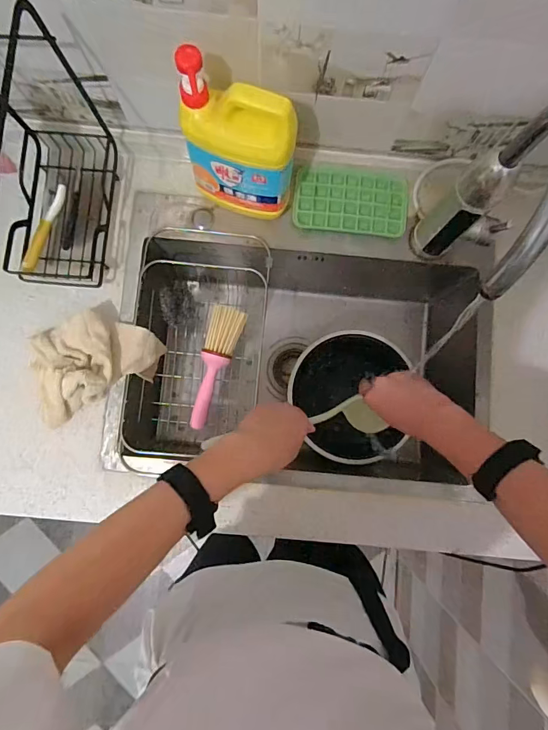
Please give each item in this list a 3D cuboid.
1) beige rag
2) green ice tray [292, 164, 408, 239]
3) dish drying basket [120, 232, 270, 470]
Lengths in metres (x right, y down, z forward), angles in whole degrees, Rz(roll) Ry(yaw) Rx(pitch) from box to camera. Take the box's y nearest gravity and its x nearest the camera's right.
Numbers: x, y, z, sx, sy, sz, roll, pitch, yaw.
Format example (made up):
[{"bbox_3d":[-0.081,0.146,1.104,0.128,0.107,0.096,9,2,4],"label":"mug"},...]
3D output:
[{"bbox_3d":[-0.280,-0.012,0.655,0.186,0.112,0.130,-30,86,-5],"label":"beige rag"},{"bbox_3d":[0.125,-0.267,0.687,0.179,0.020,0.101,8,84,-1],"label":"green ice tray"},{"bbox_3d":[-0.131,-0.027,0.704,0.191,0.083,0.379,8,84,-1],"label":"dish drying basket"}]

